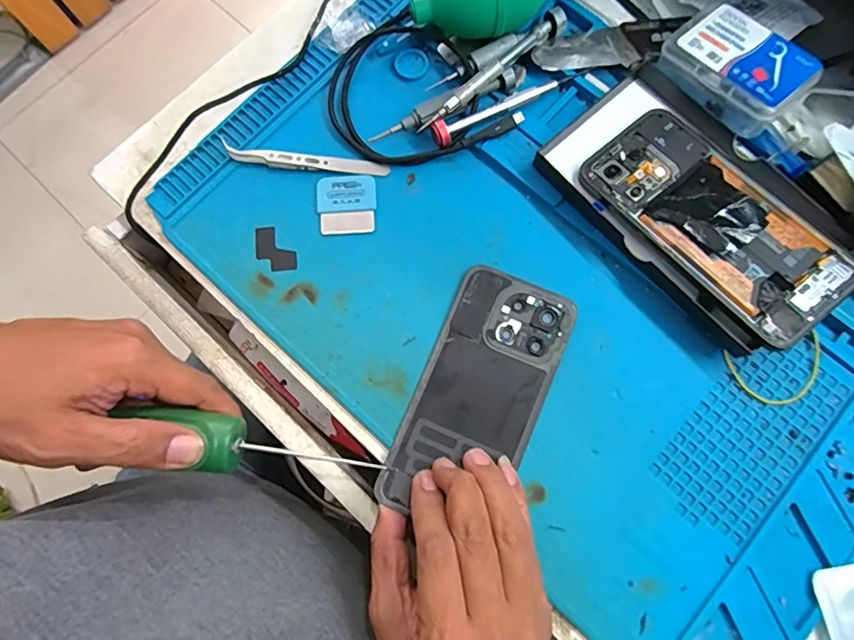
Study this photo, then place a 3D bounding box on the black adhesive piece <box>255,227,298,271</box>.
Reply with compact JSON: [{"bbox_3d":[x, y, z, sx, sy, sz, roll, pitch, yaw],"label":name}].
[{"bbox_3d":[-0.101,-0.048,0.341,0.027,0.004,0.031,-3,79,-2],"label":"black adhesive piece"}]

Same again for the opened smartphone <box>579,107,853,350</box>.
[{"bbox_3d":[0.175,-0.062,0.309,0.074,0.012,0.159,-39,73,-7],"label":"opened smartphone"}]

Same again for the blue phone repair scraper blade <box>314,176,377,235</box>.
[{"bbox_3d":[-0.054,-0.077,0.343,0.039,0.004,0.040,-3,78,0],"label":"blue phone repair scraper blade"}]

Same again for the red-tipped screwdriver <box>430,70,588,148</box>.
[{"bbox_3d":[0.055,-0.149,0.347,0.118,0.018,0.014,-30,79,-5],"label":"red-tipped screwdriver"}]

